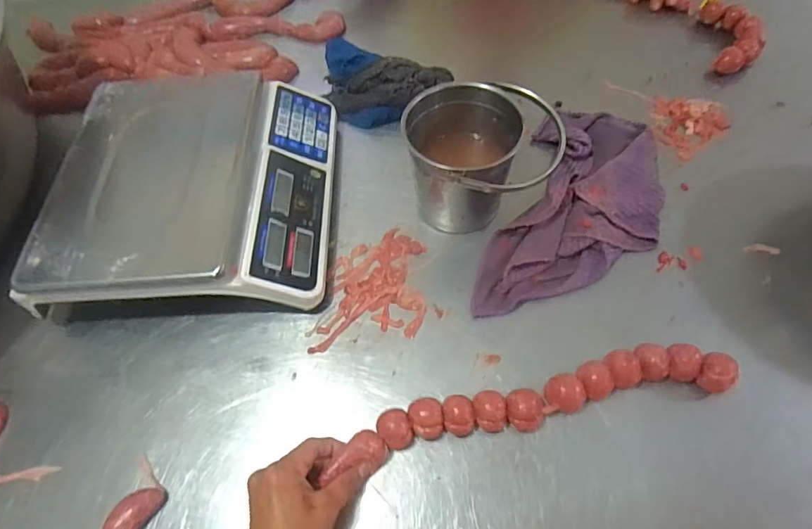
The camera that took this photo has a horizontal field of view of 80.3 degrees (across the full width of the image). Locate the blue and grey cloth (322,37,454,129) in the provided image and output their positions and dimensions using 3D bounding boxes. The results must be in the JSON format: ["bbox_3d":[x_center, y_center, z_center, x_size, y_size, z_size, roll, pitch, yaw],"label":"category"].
[{"bbox_3d":[-0.047,-0.277,0.727,0.208,0.050,0.141,18,63,13],"label":"blue and grey cloth"}]

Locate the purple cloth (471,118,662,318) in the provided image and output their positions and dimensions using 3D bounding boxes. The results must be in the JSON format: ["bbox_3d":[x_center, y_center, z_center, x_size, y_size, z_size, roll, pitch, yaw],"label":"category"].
[{"bbox_3d":[0.218,-0.067,0.596,0.172,0.030,0.334,20,63,14],"label":"purple cloth"}]

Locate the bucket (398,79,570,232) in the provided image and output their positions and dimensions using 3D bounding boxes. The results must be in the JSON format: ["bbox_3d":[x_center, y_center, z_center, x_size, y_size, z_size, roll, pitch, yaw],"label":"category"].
[{"bbox_3d":[0.075,-0.119,0.574,0.122,0.143,0.137,-37,65,-16],"label":"bucket"}]

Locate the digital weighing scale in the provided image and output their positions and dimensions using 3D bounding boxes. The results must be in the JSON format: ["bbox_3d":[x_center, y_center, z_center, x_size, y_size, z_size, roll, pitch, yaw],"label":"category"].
[{"bbox_3d":[-0.255,-0.093,0.605,0.313,0.102,0.327,-2,60,3],"label":"digital weighing scale"}]

